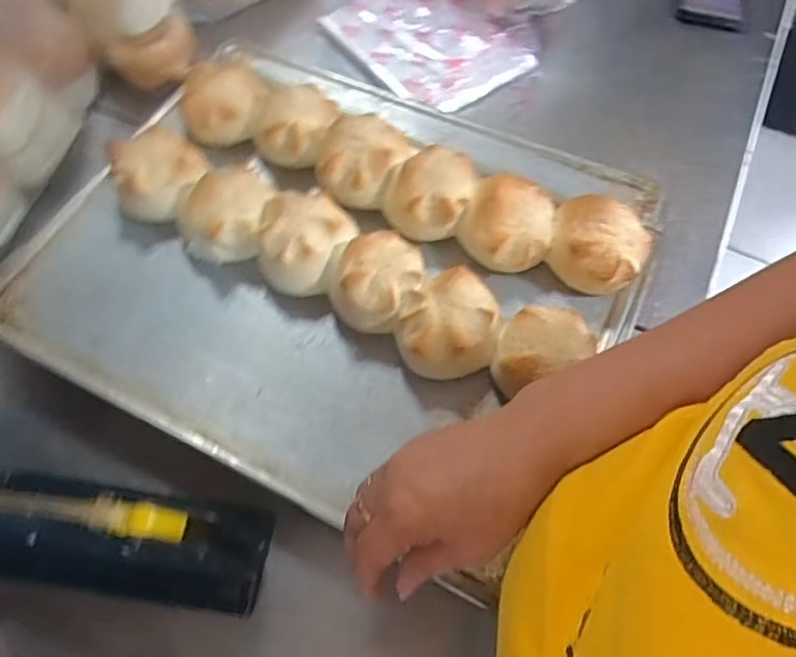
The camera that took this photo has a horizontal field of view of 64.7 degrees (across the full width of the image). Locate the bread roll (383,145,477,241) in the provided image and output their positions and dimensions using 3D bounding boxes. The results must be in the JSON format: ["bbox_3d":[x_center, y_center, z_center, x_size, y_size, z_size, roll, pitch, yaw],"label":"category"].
[{"bbox_3d":[0.025,-0.109,0.523,0.068,0.053,0.065,1,63,-2],"label":"bread roll"}]

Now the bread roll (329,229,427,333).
[{"bbox_3d":[-0.016,-0.035,0.482,0.068,0.051,0.067,1,63,-2],"label":"bread roll"}]

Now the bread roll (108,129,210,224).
[{"bbox_3d":[-0.196,-0.122,0.527,0.070,0.057,0.065,1,63,-2],"label":"bread roll"}]

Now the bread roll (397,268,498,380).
[{"bbox_3d":[0.039,0.000,0.468,0.071,0.053,0.075,35,67,15],"label":"bread roll"}]

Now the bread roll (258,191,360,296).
[{"bbox_3d":[-0.073,-0.068,0.496,0.072,0.042,0.074,1,63,-2],"label":"bread roll"}]

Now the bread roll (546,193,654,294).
[{"bbox_3d":[0.158,-0.066,0.501,0.075,0.058,0.069,21,64,8],"label":"bread roll"}]

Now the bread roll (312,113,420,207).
[{"bbox_3d":[-0.028,-0.146,0.532,0.080,0.048,0.074,1,63,-2],"label":"bread roll"}]

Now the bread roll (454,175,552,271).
[{"bbox_3d":[0.088,-0.082,0.509,0.070,0.060,0.066,1,63,-2],"label":"bread roll"}]

